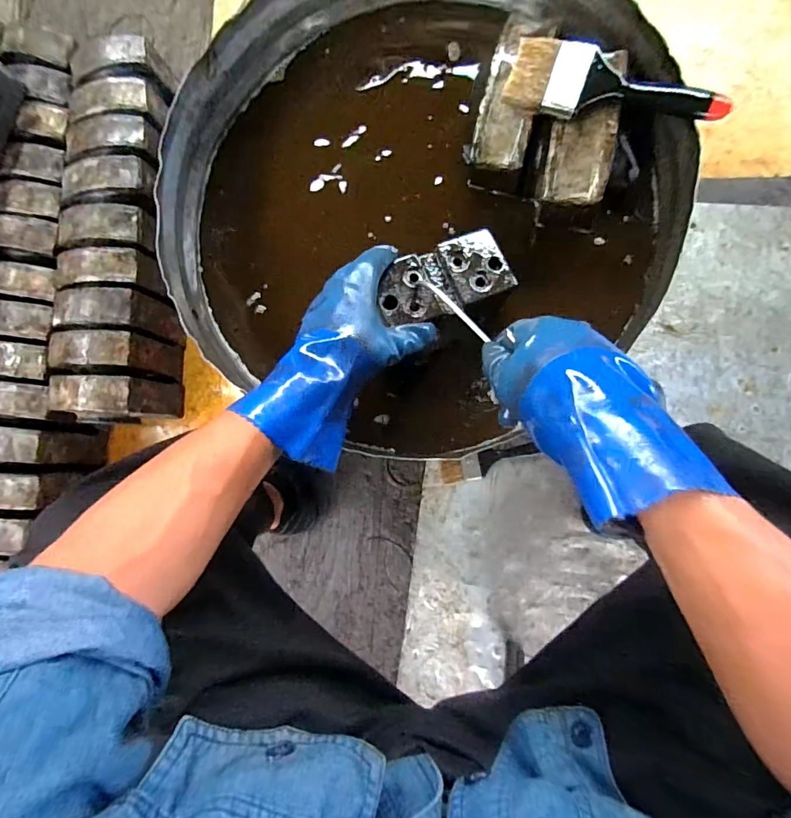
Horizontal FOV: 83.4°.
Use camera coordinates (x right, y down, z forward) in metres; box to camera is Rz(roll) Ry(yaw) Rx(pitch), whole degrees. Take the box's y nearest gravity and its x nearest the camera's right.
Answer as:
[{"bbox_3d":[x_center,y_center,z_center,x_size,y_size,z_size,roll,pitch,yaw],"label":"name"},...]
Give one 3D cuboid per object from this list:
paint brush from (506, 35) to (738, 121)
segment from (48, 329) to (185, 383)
[{"bbox_3d":[0.212,-0.315,0.428,0.197,0.019,0.074,17,89,9],"label":"paint brush"},{"bbox_3d":[-0.532,-0.103,0.860,0.164,0.162,0.067,3,87,8],"label":"segment"}]

